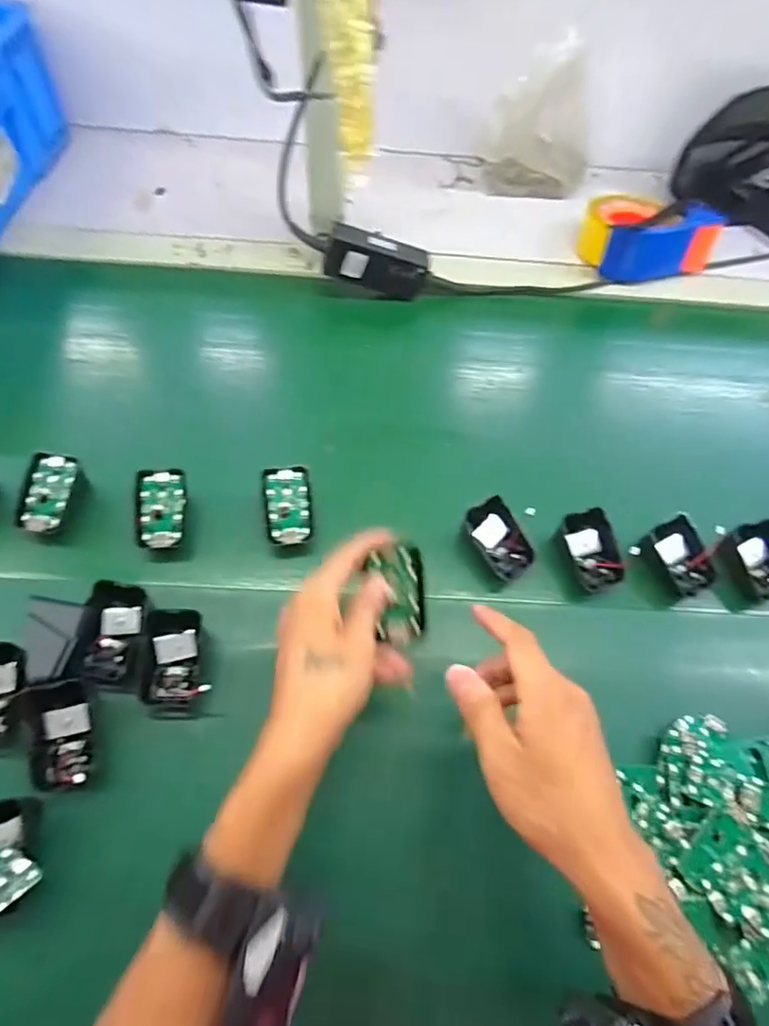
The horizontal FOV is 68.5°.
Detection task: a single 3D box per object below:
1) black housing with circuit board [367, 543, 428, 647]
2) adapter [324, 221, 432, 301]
[{"bbox_3d":[0.010,0.058,0.401,0.037,0.011,0.067,-4,92,-6],"label":"black housing with circuit board"},{"bbox_3d":[-0.007,-0.276,0.631,0.115,0.053,0.033,11,59,-17],"label":"adapter"}]

